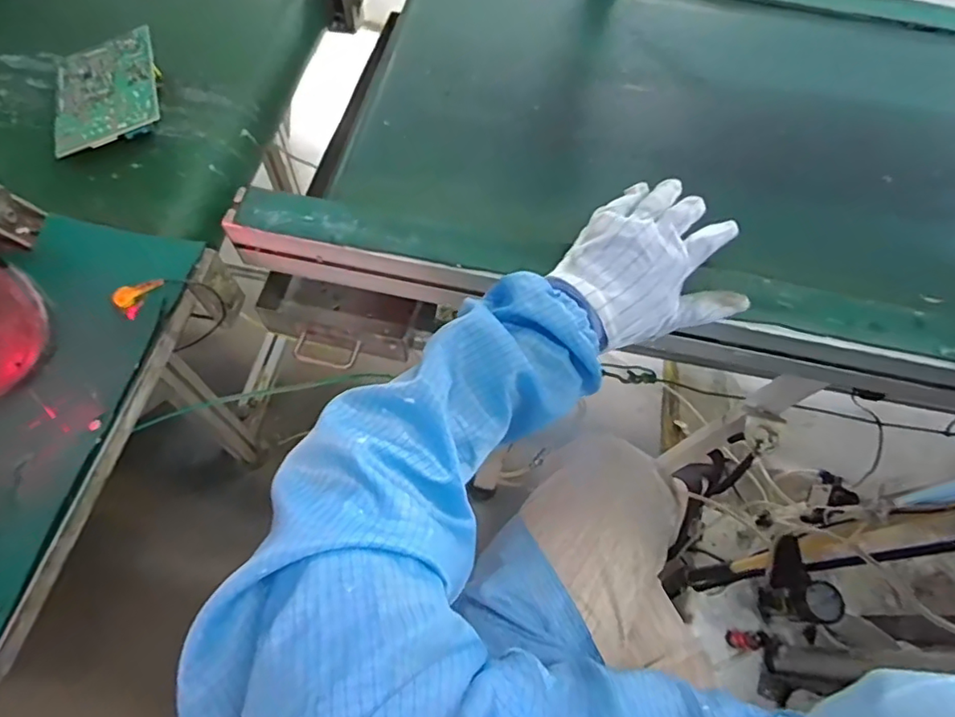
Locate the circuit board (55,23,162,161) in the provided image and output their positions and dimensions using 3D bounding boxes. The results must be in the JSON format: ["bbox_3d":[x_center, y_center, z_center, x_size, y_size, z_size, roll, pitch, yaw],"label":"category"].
[{"bbox_3d":[-0.356,-0.256,0.543,0.093,0.030,0.135,-15,67,-10],"label":"circuit board"}]

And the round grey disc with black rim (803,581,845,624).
[{"bbox_3d":[0.355,0.248,0.574,0.032,0.014,0.040,-20,68,-12],"label":"round grey disc with black rim"}]

